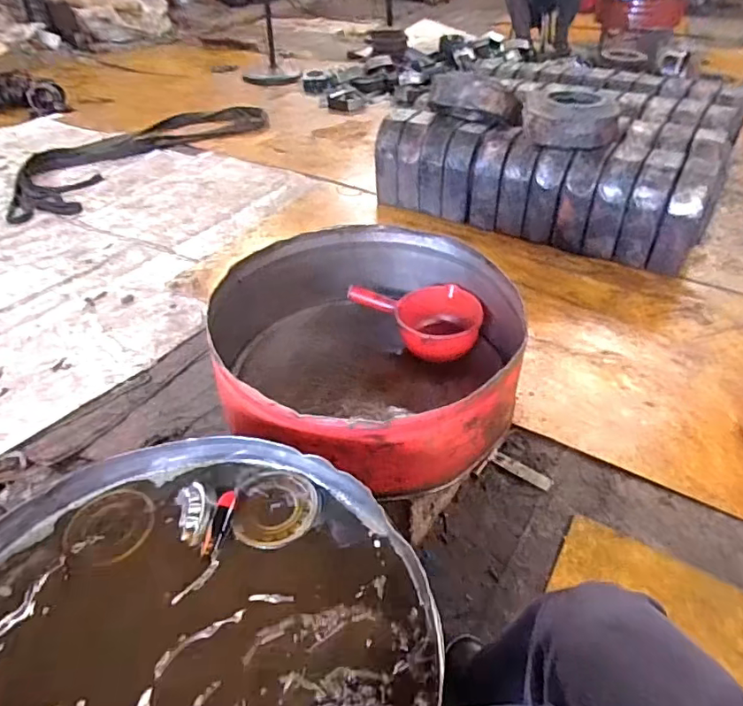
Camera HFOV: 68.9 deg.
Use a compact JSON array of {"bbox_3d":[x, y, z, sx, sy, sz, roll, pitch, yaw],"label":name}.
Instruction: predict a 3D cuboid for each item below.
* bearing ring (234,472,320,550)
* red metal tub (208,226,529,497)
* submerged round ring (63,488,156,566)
[{"bbox_3d":[-0.124,0.201,0.702,0.104,0.013,0.111,-2,40,1],"label":"bearing ring"},{"bbox_3d":[-0.004,-0.007,1.014,0.519,0.251,0.563,-2,40,1],"label":"red metal tub"},{"bbox_3d":[-0.332,0.219,0.690,0.109,0.008,0.112,0,32,0],"label":"submerged round ring"}]

